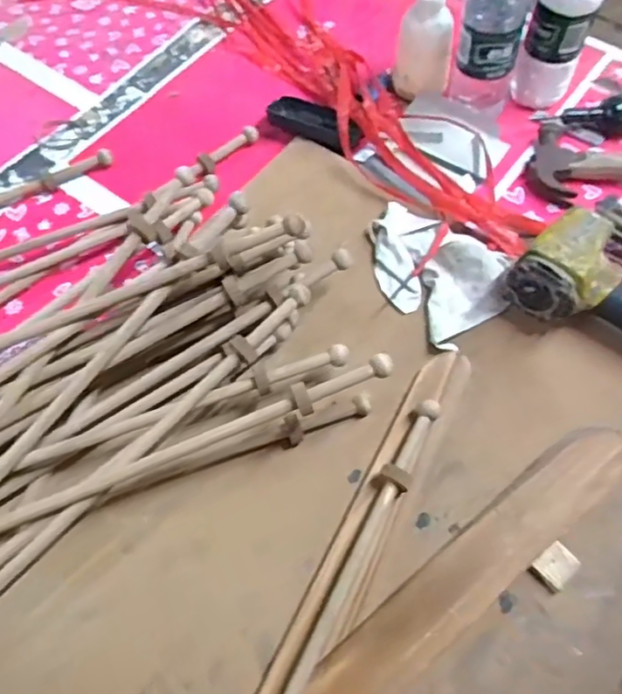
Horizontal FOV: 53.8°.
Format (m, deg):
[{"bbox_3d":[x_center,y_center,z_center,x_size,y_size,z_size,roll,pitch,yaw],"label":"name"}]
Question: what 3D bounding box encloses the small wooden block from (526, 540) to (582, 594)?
[{"bbox_3d":[0.183,0.164,0.458,0.032,0.010,0.025,-40,67,-19],"label":"small wooden block"}]

